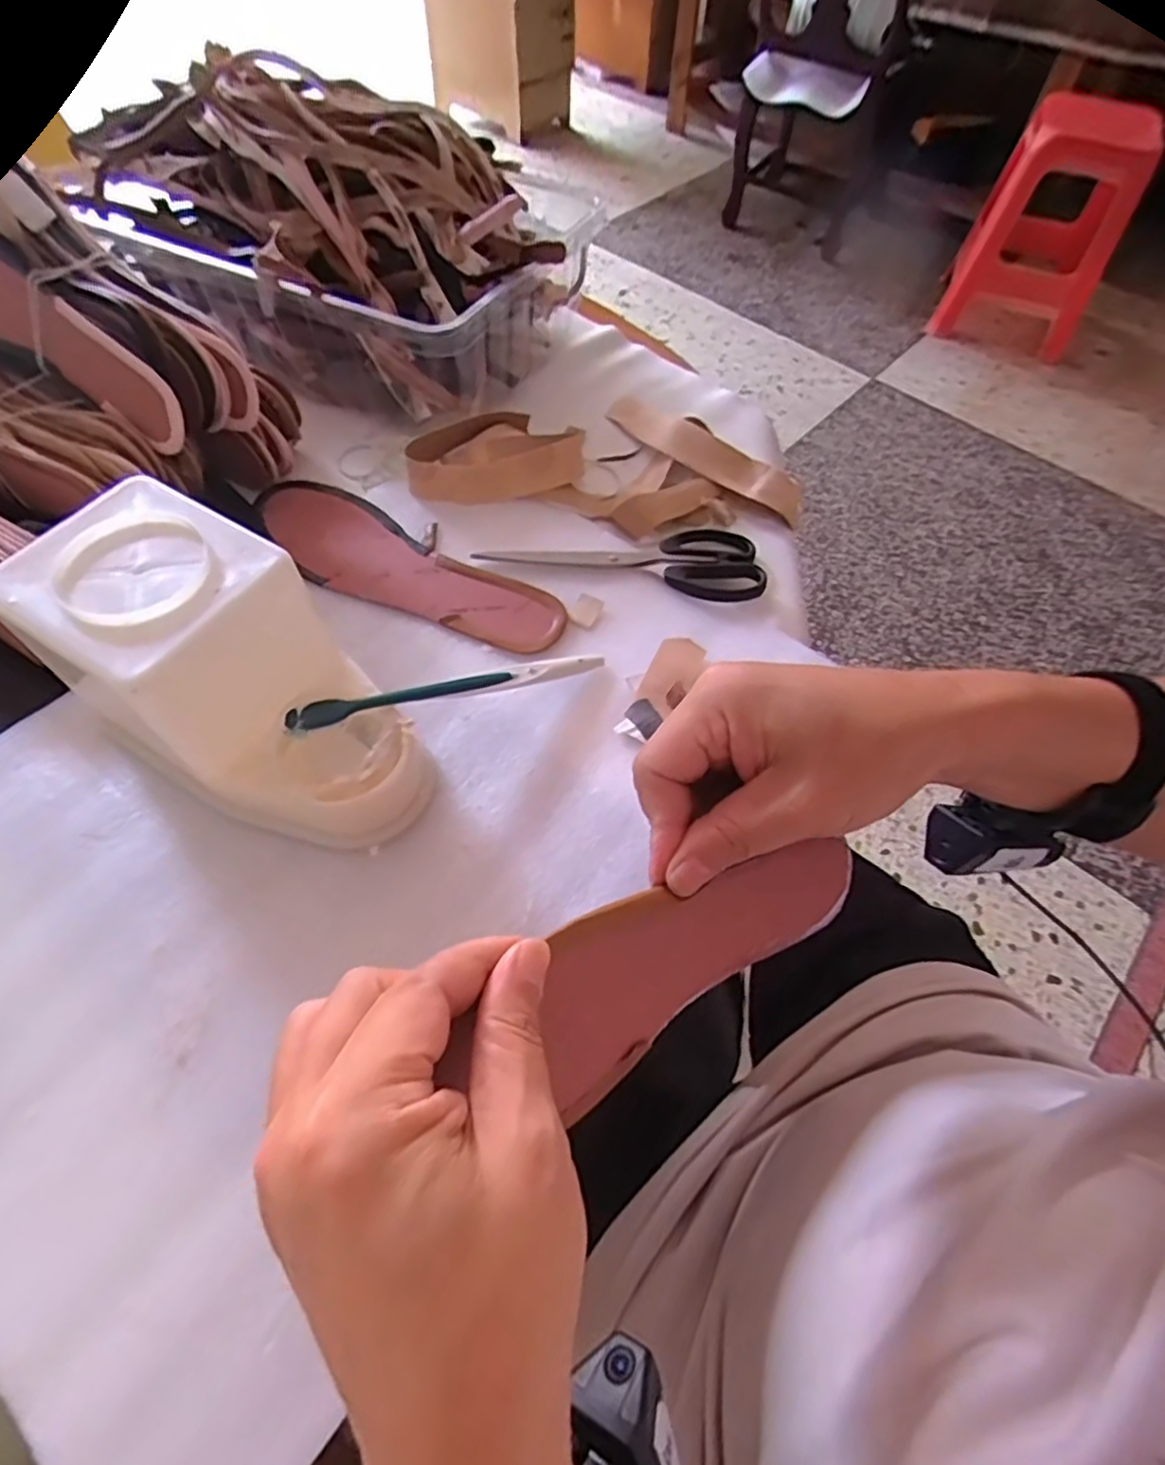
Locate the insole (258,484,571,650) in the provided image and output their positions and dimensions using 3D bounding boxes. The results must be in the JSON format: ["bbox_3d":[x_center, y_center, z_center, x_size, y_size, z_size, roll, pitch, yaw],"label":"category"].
[{"bbox_3d":[-0.124,-0.120,0.470,0.249,0.007,0.076,22,61,12],"label":"insole"}]

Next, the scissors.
[{"bbox_3d":[0.032,-0.131,0.484,0.195,0.013,0.075,9,59,4],"label":"scissors"}]

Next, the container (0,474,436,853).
[{"bbox_3d":[-0.175,-0.024,0.343,0.189,0.114,0.102,32,63,17],"label":"container"}]

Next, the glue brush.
[{"bbox_3d":[-0.064,-0.026,0.380,0.181,0.011,0.012,-14,58,-30],"label":"glue brush"}]

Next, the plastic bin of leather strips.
[{"bbox_3d":[-0.211,-0.413,0.560,0.421,0.150,0.249,22,61,12],"label":"plastic bin of leather strips"}]

